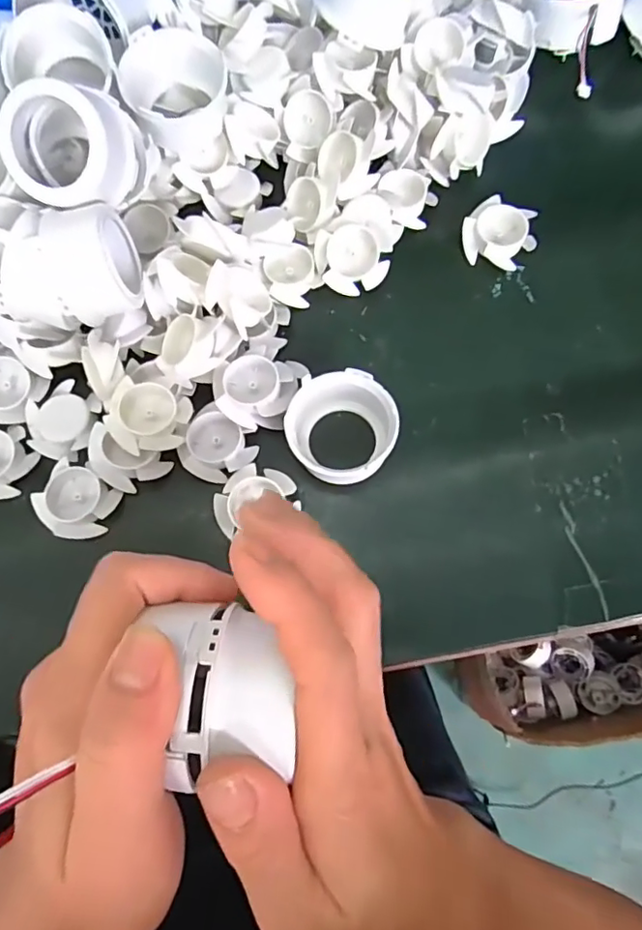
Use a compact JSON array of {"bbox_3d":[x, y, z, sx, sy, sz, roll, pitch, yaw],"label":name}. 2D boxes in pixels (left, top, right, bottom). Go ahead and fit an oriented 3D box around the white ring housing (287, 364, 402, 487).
[{"bbox_3d":[0.010,-0.018,0.277,0.053,0.028,0.050,-6,76,-1],"label":"white ring housing"}]

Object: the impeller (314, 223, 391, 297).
[{"bbox_3d":[0.017,-0.113,0.301,0.035,0.016,0.036,-4,104,-17],"label":"impeller"}]

